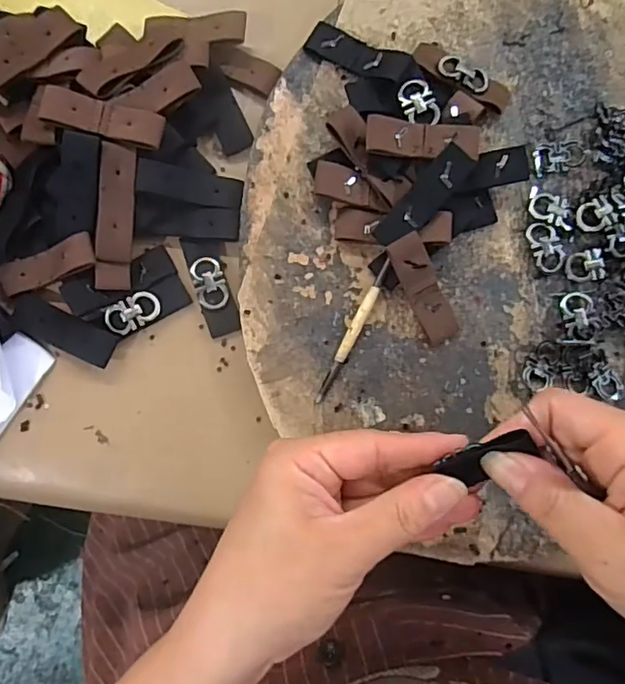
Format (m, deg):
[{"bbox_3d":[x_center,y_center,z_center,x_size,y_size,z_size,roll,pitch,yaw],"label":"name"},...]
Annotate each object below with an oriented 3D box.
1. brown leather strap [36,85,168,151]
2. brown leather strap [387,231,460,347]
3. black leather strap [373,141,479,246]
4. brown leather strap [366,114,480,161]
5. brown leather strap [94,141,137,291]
[{"bbox_3d":[-0.113,-0.120,0.301,0.063,0.012,0.021,10,82,-2],"label":"brown leather strap"},{"bbox_3d":[0.061,-0.028,0.303,0.020,0.007,0.061,-30,108,-7],"label":"brown leather strap"},{"bbox_3d":[0.061,-0.077,0.297,0.019,0.005,0.065,42,93,4],"label":"black leather strap"},{"bbox_3d":[0.059,-0.110,0.301,0.061,0.009,0.021,3,83,-3],"label":"brown leather strap"},{"bbox_3d":[-0.108,-0.068,0.305,0.018,0.006,0.078,5,97,-3],"label":"brown leather strap"}]

